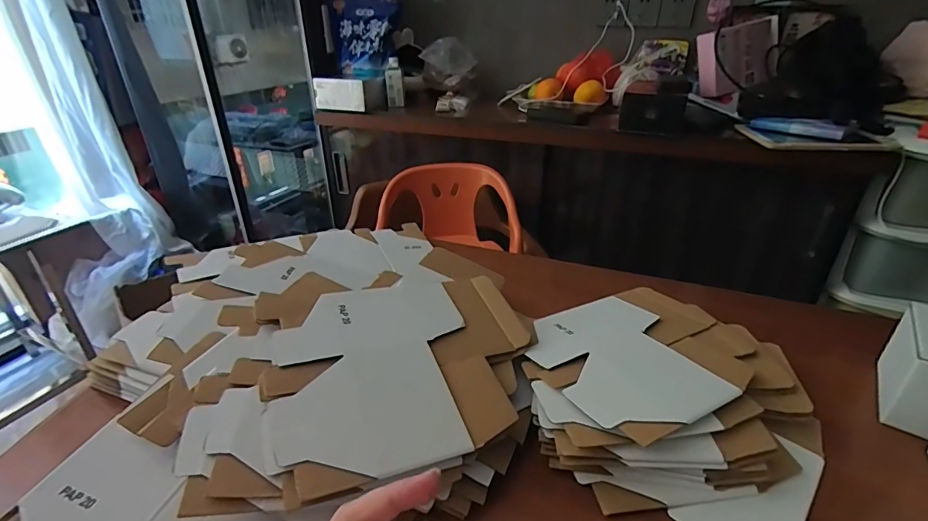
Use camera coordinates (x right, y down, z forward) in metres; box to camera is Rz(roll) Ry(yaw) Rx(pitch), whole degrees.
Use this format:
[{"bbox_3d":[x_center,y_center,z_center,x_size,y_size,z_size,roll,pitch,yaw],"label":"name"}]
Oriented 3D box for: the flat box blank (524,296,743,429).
[{"bbox_3d":[0.157,0.097,0.463,0.163,0.008,0.191,-10,27,-23],"label":"flat box blank"}]

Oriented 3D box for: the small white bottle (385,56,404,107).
[{"bbox_3d":[-0.209,-0.533,1.357,0.050,0.131,0.045,-3,29,-5],"label":"small white bottle"}]

